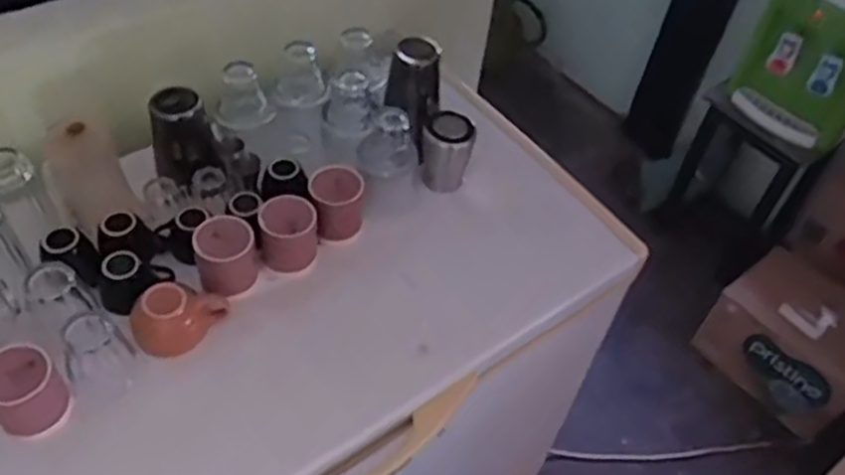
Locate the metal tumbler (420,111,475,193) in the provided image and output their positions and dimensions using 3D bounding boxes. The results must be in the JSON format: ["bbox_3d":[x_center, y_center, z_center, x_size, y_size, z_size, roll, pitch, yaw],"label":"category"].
[{"bbox_3d":[0.034,-0.122,1.035,0.068,0.088,0.085,9,49,2],"label":"metal tumbler"}]

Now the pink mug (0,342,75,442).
[{"bbox_3d":[-0.402,0.155,0.753,0.064,0.082,0.068,38,56,24],"label":"pink mug"}]

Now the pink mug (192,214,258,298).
[{"bbox_3d":[-0.232,0.020,0.879,0.072,0.072,0.074,-11,51,-15],"label":"pink mug"}]

